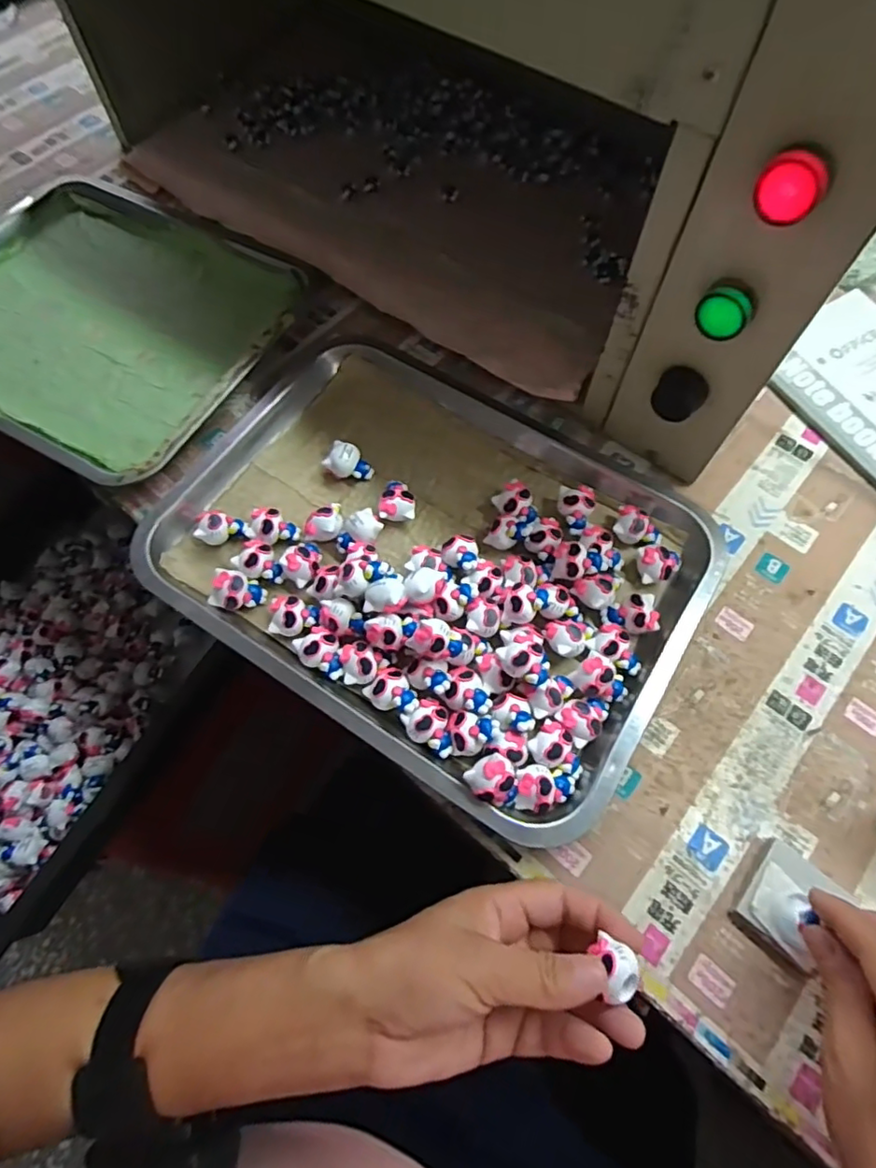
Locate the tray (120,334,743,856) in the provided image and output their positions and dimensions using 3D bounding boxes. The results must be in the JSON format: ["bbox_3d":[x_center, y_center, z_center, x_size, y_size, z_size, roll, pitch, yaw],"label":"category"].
[{"bbox_3d":[-0.004,-0.030,0.401,0.350,0.041,0.271,29,70,12],"label":"tray"}]

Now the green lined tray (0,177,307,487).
[{"bbox_3d":[-0.300,-0.240,0.510,0.331,0.032,0.264,28,70,12],"label":"green lined tray"}]

